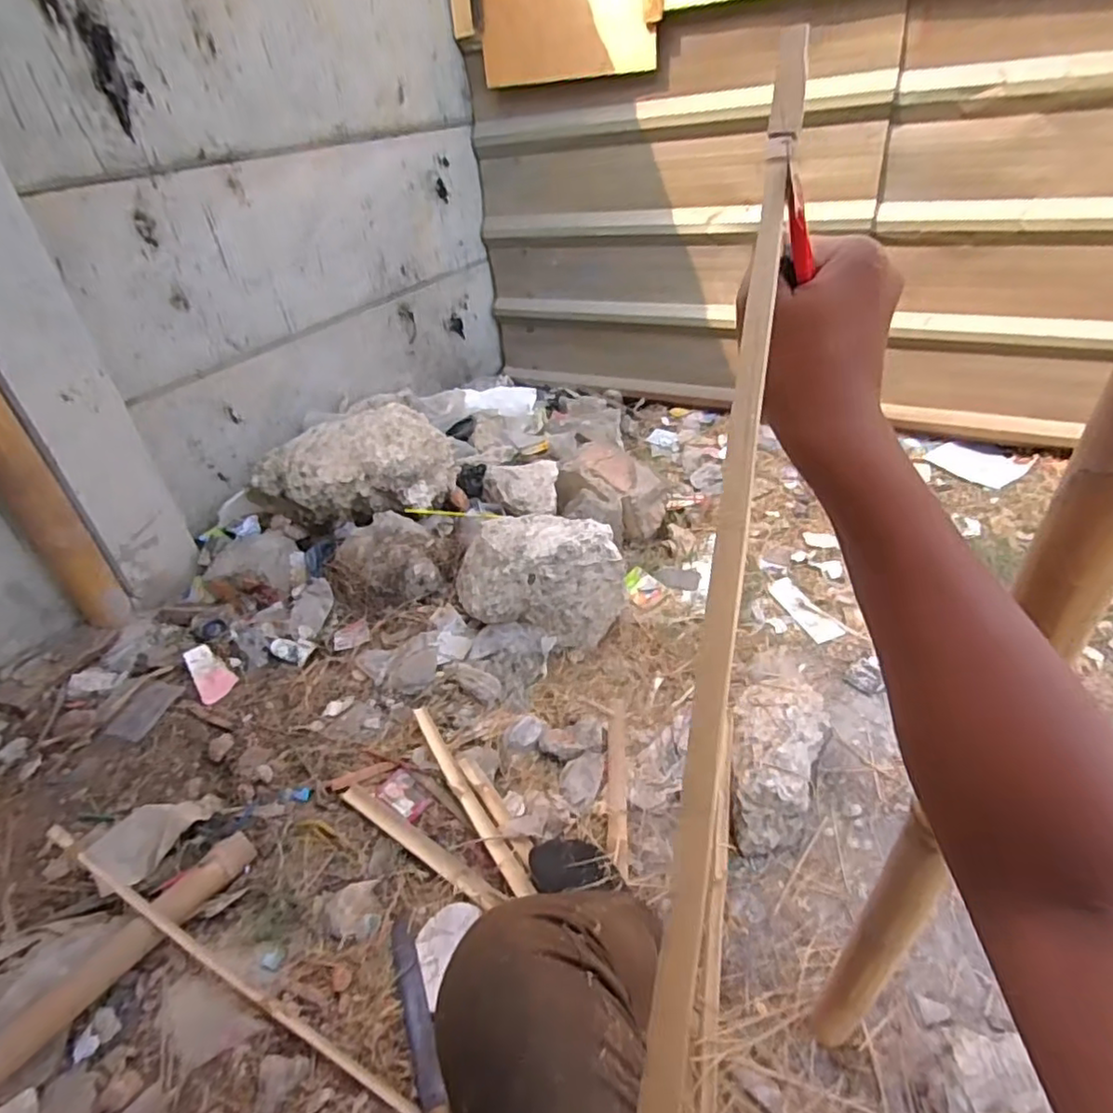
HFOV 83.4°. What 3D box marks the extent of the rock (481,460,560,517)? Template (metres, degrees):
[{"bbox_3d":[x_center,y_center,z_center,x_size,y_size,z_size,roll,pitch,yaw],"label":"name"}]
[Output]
[{"bbox_3d":[-0.095,-0.165,1.567,0.194,0.092,0.142,-2,36,8],"label":"rock"}]

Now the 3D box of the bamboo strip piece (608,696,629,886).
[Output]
[{"bbox_3d":[0.102,0.367,1.038,0.033,0.014,0.335,6,35,1],"label":"bamboo strip piece"}]

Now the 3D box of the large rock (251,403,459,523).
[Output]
[{"bbox_3d":[-0.485,-0.216,1.489,0.465,0.168,0.217,-10,36,-3],"label":"large rock"}]

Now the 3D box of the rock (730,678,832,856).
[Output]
[{"bbox_3d":[0.352,0.316,1.019,0.121,0.095,0.296,3,37,14],"label":"rock"}]

